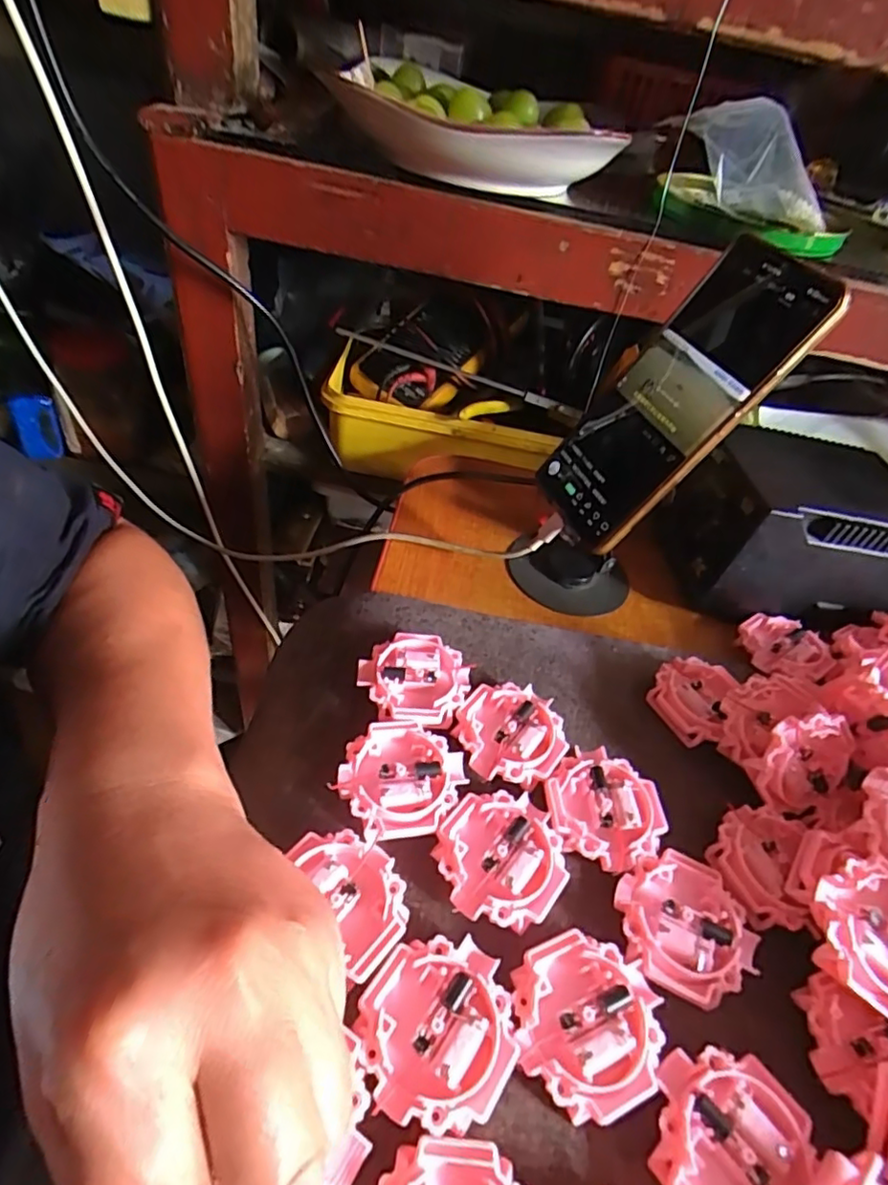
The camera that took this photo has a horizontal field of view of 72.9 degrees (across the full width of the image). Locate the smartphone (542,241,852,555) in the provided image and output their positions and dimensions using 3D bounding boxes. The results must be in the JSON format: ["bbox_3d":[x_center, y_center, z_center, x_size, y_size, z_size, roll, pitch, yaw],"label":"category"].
[{"bbox_3d":[0.121,-0.103,0.325,0.014,0.165,0.077,21,31,-37],"label":"smartphone"}]

